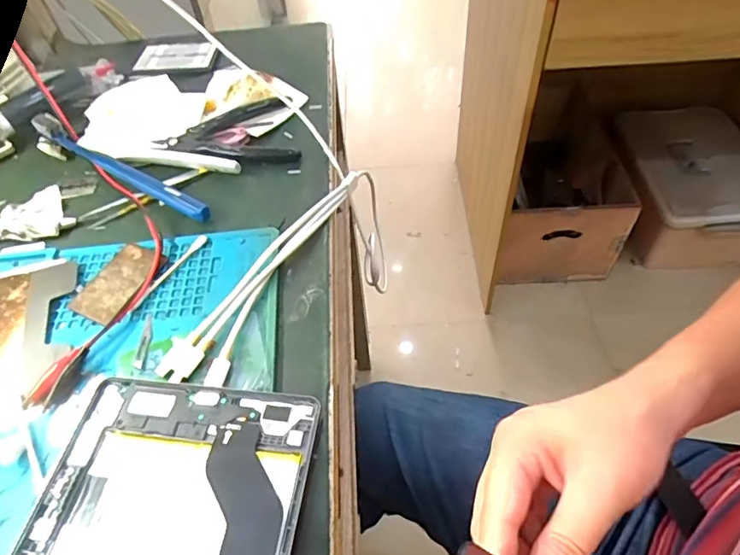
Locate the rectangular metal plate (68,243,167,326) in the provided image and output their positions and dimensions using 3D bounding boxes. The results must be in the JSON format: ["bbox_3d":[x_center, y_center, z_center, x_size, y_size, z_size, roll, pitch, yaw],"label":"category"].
[{"bbox_3d":[-0.168,0.003,0.333,0.037,0.004,0.060,20,56,18],"label":"rectangular metal plate"}]

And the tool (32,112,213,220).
[{"bbox_3d":[-0.198,-0.088,0.390,0.192,0.028,0.020,23,57,21],"label":"tool"}]

